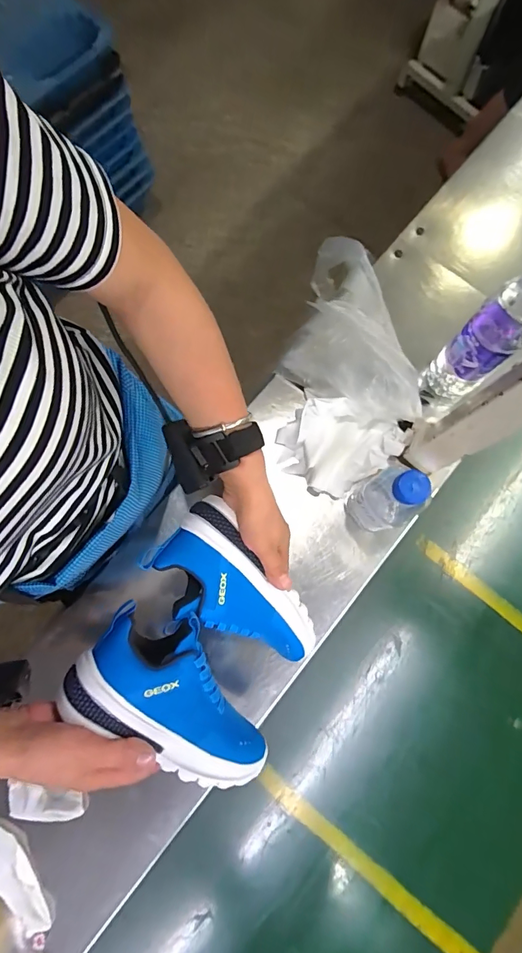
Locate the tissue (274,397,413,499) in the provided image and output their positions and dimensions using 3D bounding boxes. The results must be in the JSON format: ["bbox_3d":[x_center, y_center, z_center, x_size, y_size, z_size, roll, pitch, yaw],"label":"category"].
[{"bbox_3d":[0.099,-0.038,0.539,0.144,0.036,0.127,31,80,5],"label":"tissue"}]

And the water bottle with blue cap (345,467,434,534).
[{"bbox_3d":[0.136,0.025,0.457,0.050,0.160,0.058,-44,83,-8],"label":"water bottle with blue cap"}]

